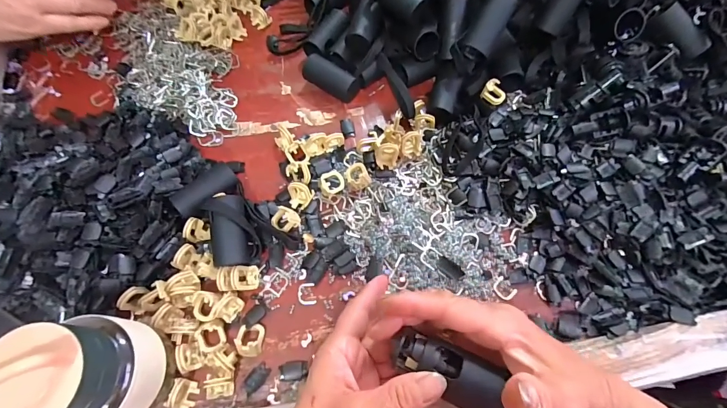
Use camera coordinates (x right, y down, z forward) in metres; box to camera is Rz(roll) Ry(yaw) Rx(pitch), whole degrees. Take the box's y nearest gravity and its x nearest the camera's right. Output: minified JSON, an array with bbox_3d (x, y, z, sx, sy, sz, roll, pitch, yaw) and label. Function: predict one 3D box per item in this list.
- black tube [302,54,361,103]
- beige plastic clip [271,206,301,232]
[{"bbox_3d":[-0.036,-0.141,0.401,0.066,0.026,0.022,30,71,11],"label":"black tube"},{"bbox_3d":[-0.075,0.015,0.342,0.024,0.011,0.023,0,68,0],"label":"beige plastic clip"}]

